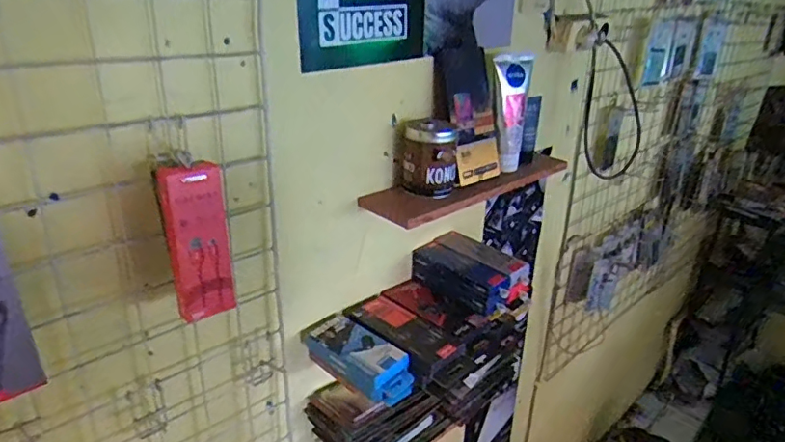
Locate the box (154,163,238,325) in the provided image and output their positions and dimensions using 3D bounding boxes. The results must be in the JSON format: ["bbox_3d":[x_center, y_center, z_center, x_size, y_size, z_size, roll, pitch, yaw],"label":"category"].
[{"bbox_3d":[-0.188,0.021,0.538,0.058,0.148,0.030,-11,27,-28],"label":"box"}]

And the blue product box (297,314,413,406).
[{"bbox_3d":[-0.046,0.187,0.753,0.072,0.045,0.165,-20,32,-41],"label":"blue product box"}]

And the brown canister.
[{"bbox_3d":[0.051,-0.097,0.797,0.089,0.100,0.088,3,23,2],"label":"brown canister"}]

